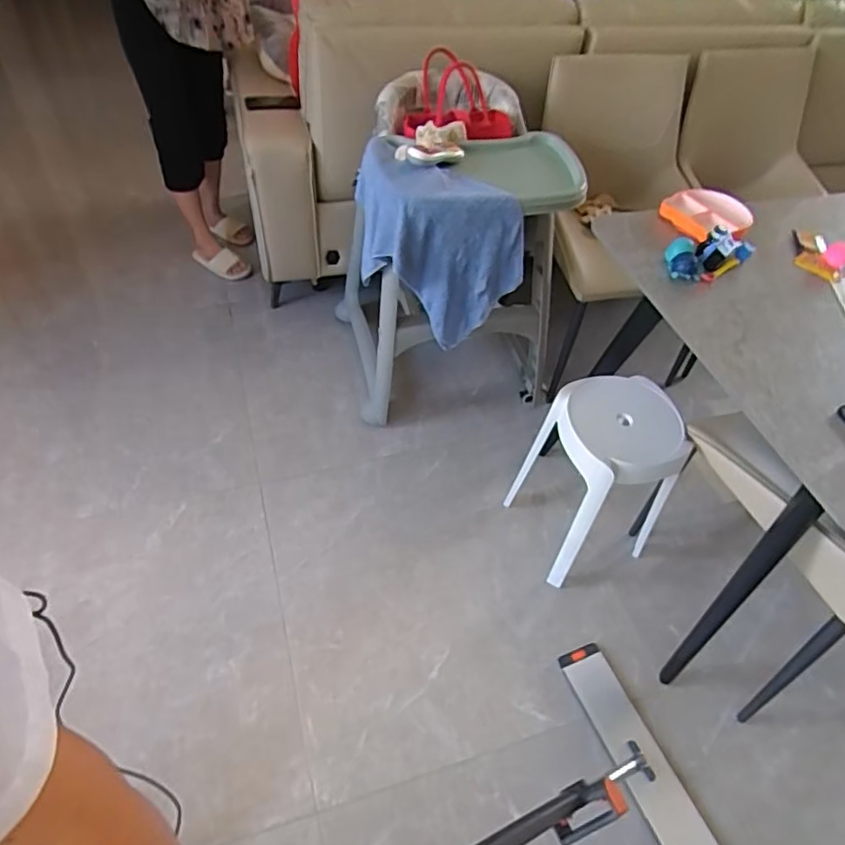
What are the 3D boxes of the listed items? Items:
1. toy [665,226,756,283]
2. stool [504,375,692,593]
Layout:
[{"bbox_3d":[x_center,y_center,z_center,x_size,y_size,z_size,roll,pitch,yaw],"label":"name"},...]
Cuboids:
[{"bbox_3d":[0.552,-0.331,1.148,0.201,0.072,0.087,-25,56,-22],"label":"toy"},{"bbox_3d":[0.415,0.134,1.455,0.269,0.444,0.272,-15,52,-17],"label":"stool"}]

